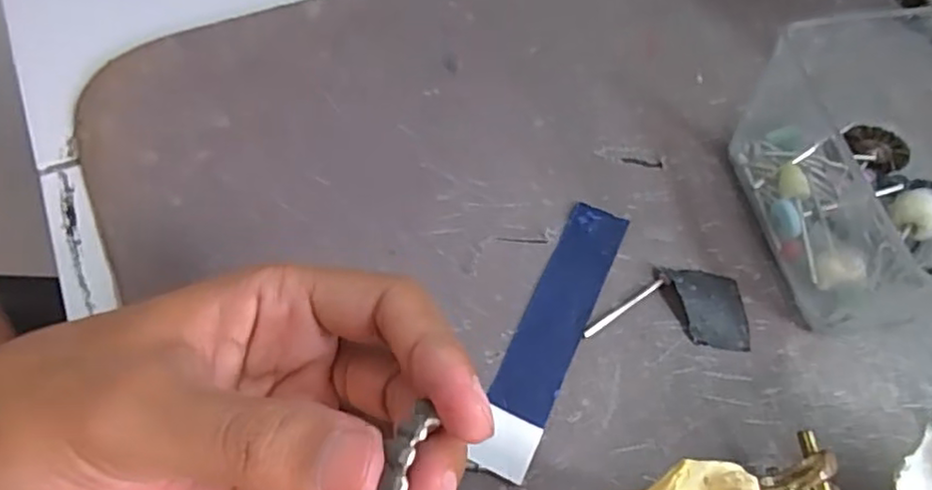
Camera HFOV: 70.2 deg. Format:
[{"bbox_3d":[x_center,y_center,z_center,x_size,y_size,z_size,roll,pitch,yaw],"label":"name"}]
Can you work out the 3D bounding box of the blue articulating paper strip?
[{"bbox_3d":[0.030,0.029,0.226,0.021,0.004,0.101,25,64,8],"label":"blue articulating paper strip"}]

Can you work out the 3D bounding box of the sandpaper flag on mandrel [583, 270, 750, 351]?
[{"bbox_3d":[0.071,0.020,0.232,0.056,0.006,0.028,6,63,-1],"label":"sandpaper flag on mandrel"}]

